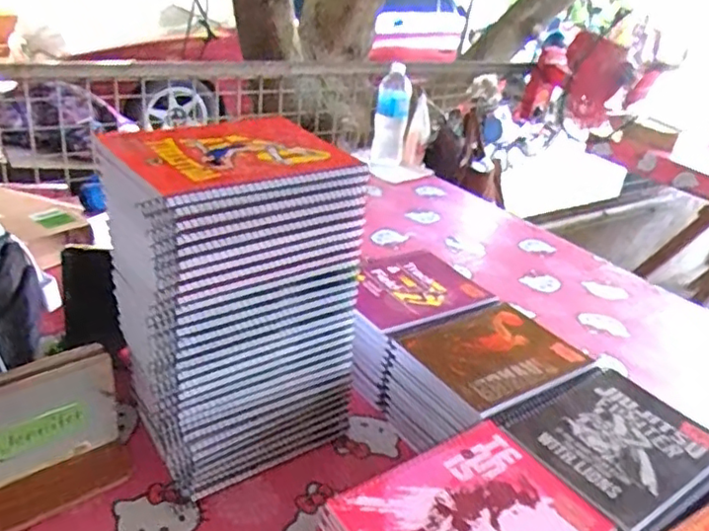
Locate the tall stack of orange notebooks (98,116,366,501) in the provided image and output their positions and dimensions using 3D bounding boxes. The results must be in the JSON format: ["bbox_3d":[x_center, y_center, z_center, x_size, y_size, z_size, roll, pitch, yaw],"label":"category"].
[{"bbox_3d":[-0.132,0.046,0.648,0.231,0.346,0.162,-16,36,-38],"label":"tall stack of orange notebooks"}]

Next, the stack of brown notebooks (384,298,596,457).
[{"bbox_3d":[0.156,0.148,0.761,0.195,0.118,0.156,-13,34,-34],"label":"stack of brown notebooks"}]

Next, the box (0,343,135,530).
[{"bbox_3d":[-0.301,0.168,0.613,0.150,0.130,0.079,-17,36,-39],"label":"box"}]

